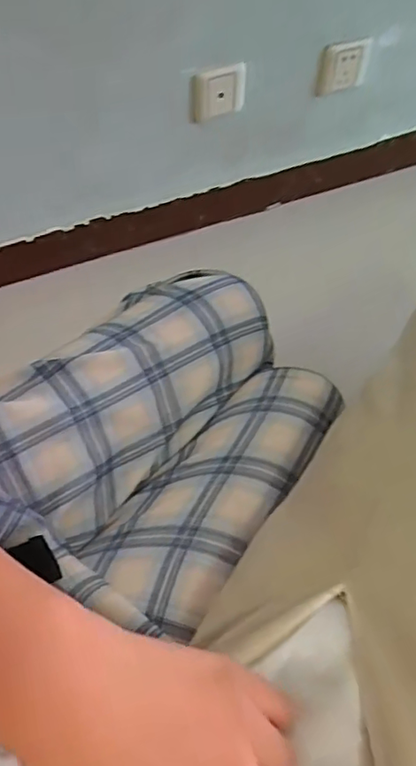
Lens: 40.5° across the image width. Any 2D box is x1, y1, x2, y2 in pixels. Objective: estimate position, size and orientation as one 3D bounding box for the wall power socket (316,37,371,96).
[{"bbox_3d":[0.219,-0.511,0.915,0.086,0.090,0.017,-16,65,-11],"label":"wall power socket"}]

